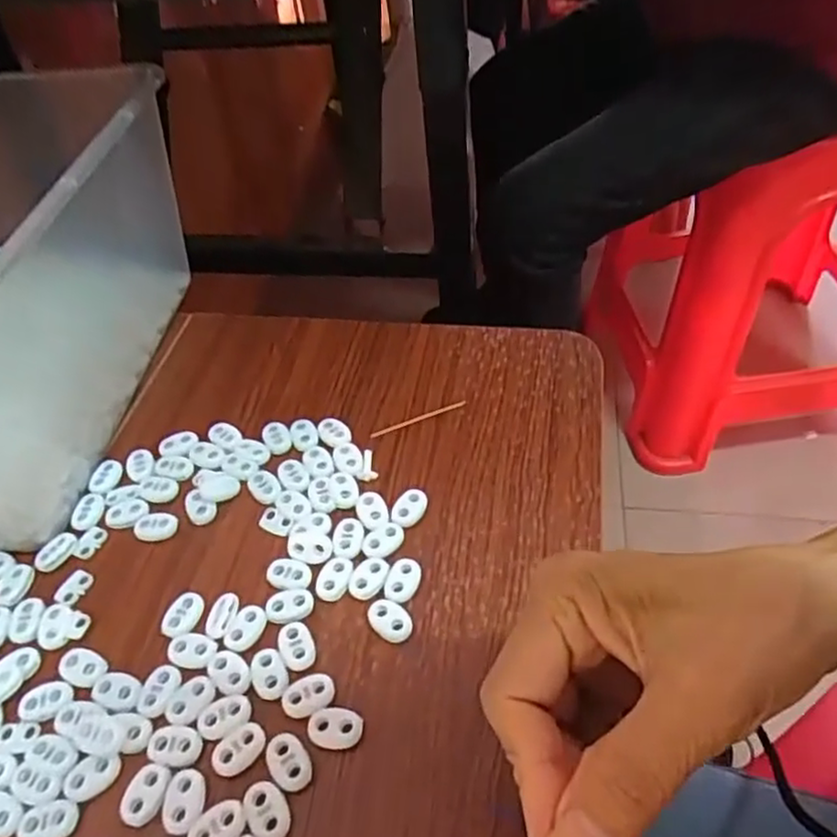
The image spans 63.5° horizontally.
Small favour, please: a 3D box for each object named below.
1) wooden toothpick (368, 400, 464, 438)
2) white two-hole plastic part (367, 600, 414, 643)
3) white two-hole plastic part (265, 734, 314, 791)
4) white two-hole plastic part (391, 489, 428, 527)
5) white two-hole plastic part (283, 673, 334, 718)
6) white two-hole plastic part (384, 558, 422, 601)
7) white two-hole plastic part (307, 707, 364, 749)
[{"bbox_3d":[0.000,-0.001,0.398,0.060,0.004,0.004,-19,49,-12],"label":"wooden toothpick"},{"bbox_3d":[-0.013,0.094,0.313,0.023,0.004,0.016,29,56,27],"label":"white two-hole plastic part"},{"bbox_3d":[-0.053,0.139,0.275,0.015,0.004,0.023,-32,53,-22],"label":"white two-hole plastic part"},{"bbox_3d":[-0.005,0.048,0.353,0.015,0.007,0.023,22,53,22],"label":"white two-hole plastic part"},{"bbox_3d":[-0.048,0.119,0.292,0.023,0.004,0.016,-18,49,-12],"label":"white two-hole plastic part"},{"bbox_3d":[-0.008,0.078,0.325,0.016,0.004,0.022,12,50,15],"label":"white two-hole plastic part"},{"bbox_3d":[-0.035,0.129,0.283,0.023,0.004,0.016,4,49,8],"label":"white two-hole plastic part"}]

